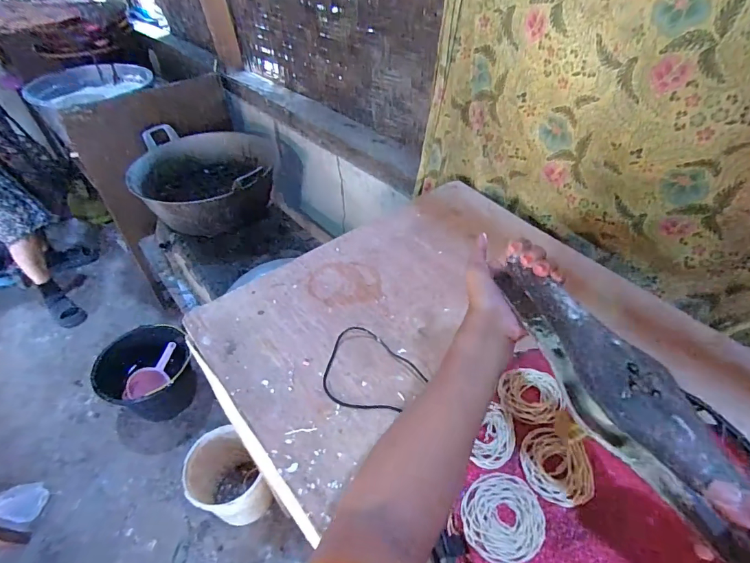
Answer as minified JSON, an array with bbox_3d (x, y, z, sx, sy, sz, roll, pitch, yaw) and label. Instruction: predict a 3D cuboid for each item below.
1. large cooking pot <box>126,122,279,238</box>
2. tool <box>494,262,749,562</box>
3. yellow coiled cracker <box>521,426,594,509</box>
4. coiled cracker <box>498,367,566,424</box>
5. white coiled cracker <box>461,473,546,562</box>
[{"bbox_3d":[-0.591,-0.355,1.442,0.458,0.202,0.477,-1,45,1],"label":"large cooking pot"},{"bbox_3d":[0.203,0.103,0.342,0.050,0.082,0.300,-21,58,-17],"label":"tool"},{"bbox_3d":[0.191,0.193,0.431,0.069,0.012,0.073,-1,45,1],"label":"yellow coiled cracker"},{"bbox_3d":[0.189,0.135,0.489,0.068,0.009,0.070,-1,45,1],"label":"coiled cracker"},{"bbox_3d":[0.125,0.230,0.401,0.076,0.004,0.080,-1,45,1],"label":"white coiled cracker"}]

